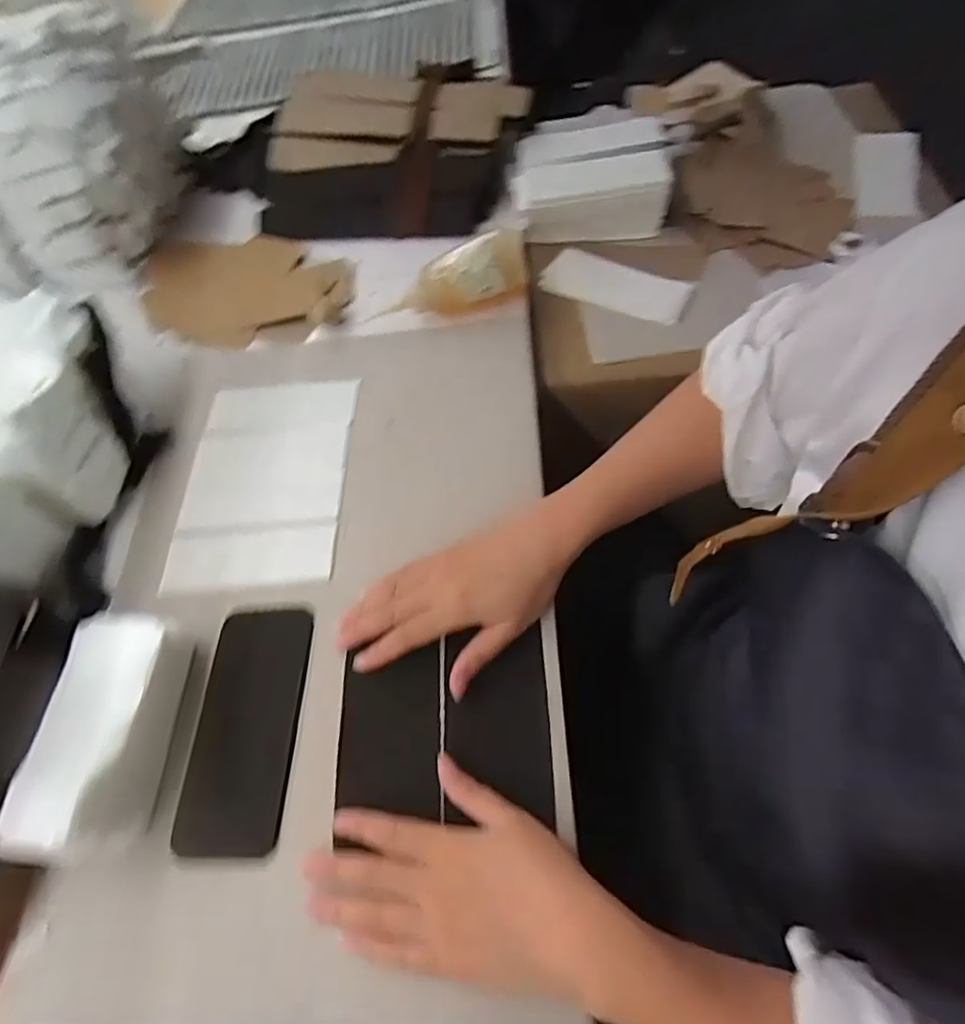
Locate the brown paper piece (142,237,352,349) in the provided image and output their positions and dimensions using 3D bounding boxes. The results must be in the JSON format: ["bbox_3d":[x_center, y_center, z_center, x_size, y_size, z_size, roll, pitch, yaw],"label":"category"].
[{"bbox_3d":[-0.270,-0.256,0.675,0.251,0.026,0.152,-1,68,10],"label":"brown paper piece"}]

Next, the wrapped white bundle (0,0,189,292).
[{"bbox_3d":[-0.537,-0.400,0.676,0.321,0.200,0.219,-14,58,0],"label":"wrapped white bundle"}]

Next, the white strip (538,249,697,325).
[{"bbox_3d":[0.140,-0.239,0.628,0.153,0.013,0.059,23,74,18],"label":"white strip"}]

